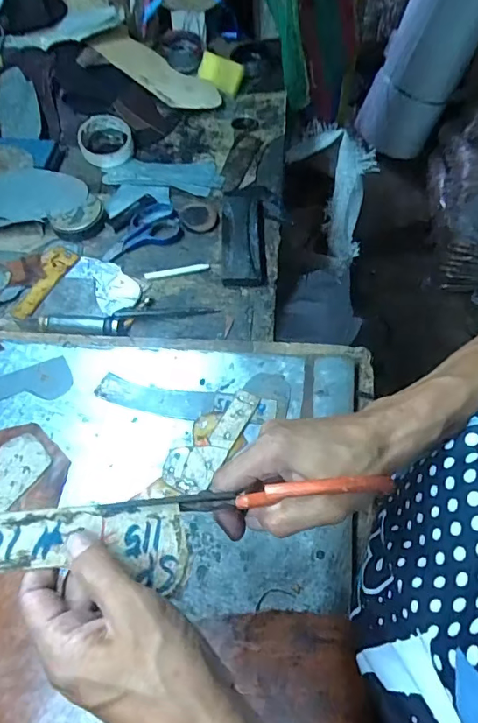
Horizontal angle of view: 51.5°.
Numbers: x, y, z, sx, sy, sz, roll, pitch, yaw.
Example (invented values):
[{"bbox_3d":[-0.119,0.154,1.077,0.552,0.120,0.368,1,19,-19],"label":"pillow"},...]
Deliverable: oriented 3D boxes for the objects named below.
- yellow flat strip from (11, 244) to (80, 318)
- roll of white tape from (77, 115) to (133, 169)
[{"bbox_3d":[-0.261,-0.107,0.663,0.049,0.010,0.119,21,63,15],"label":"yellow flat strip"},{"bbox_3d":[-0.219,-0.365,0.815,0.086,0.028,0.105,-16,62,-11],"label":"roll of white tape"}]

